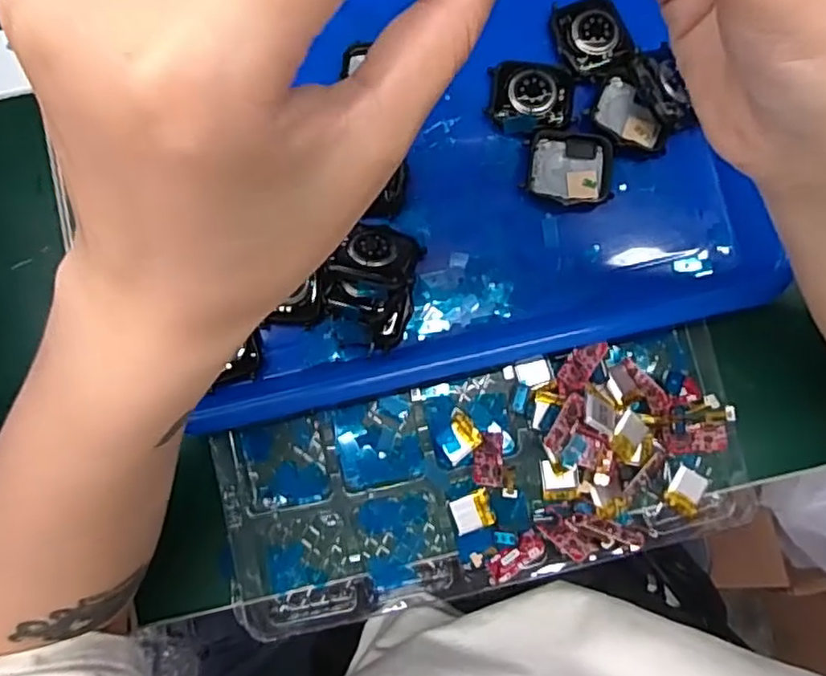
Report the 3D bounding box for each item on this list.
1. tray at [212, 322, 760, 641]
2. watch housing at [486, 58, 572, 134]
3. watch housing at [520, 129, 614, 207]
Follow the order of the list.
[{"bbox_3d":[0.035,0.073,0.323,0.265,0.032,0.107,-13,83,-2],"label":"tray"},{"bbox_3d":[0.061,-0.126,0.332,0.042,0.009,0.038,8,82,1],"label":"watch housing"},{"bbox_3d":[0.081,-0.088,0.330,0.045,0.008,0.038,1,82,0],"label":"watch housing"}]

